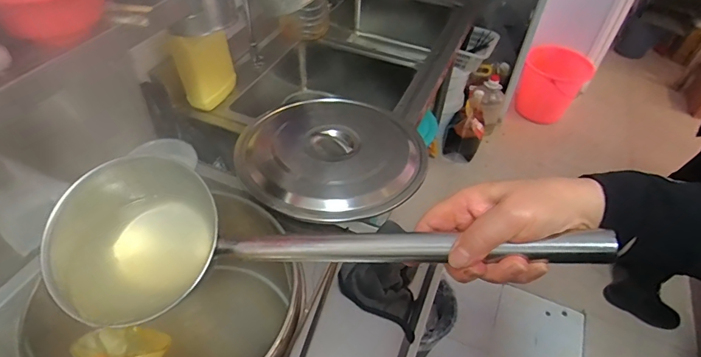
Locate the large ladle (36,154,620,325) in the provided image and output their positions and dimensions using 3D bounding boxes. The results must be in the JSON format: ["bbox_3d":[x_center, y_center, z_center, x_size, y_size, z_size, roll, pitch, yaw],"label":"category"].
[{"bbox_3d":[-0.043,0.068,0.367,0.464,0.129,0.123,0,45,18],"label":"large ladle"}]

